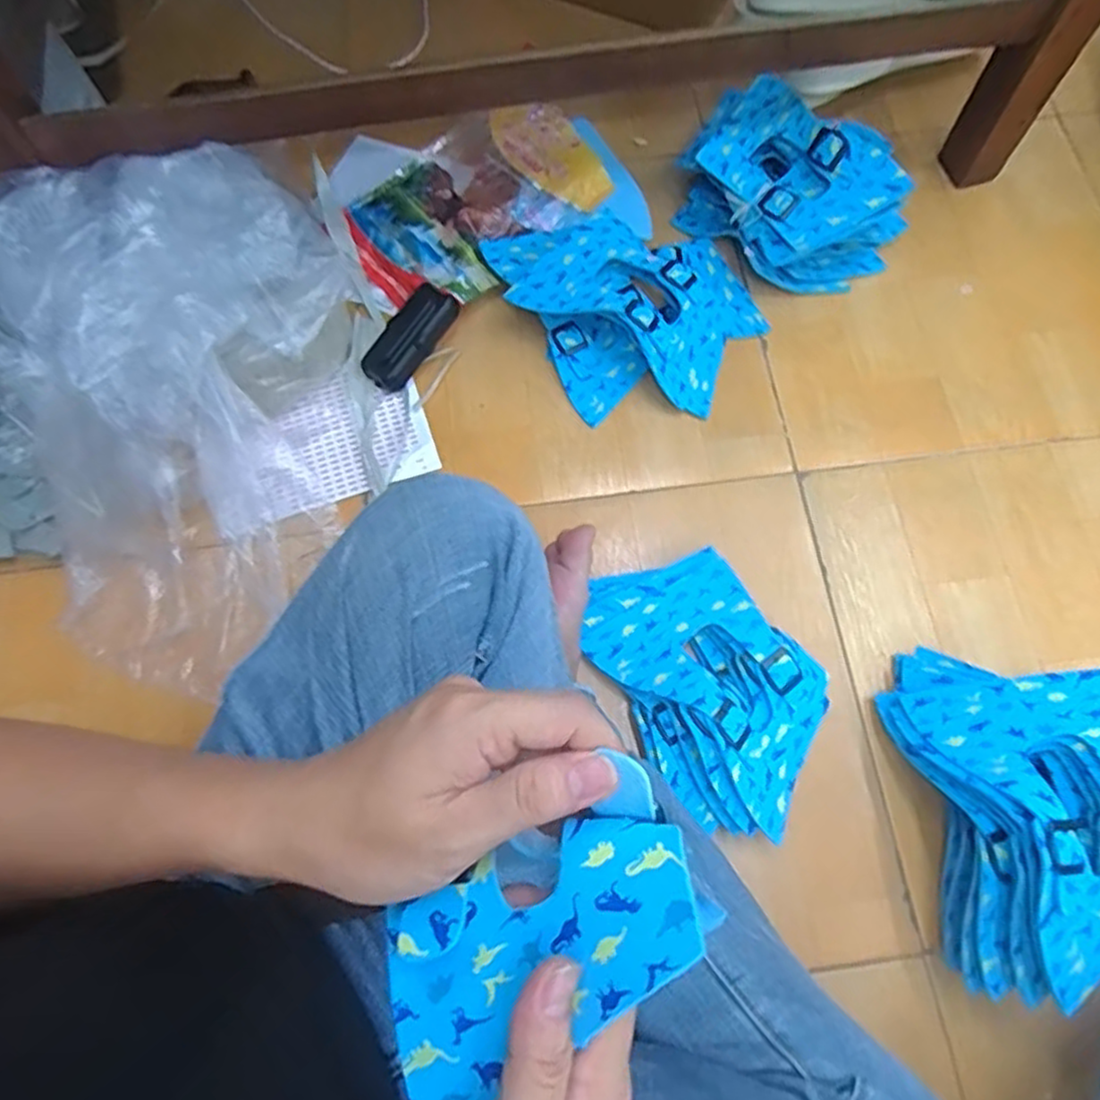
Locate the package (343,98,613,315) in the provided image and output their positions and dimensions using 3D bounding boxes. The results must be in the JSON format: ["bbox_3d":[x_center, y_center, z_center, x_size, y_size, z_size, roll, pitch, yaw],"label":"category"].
[{"bbox_3d":[-0.086,-0.362,0.745,0.261,0.026,0.186,-37,73,-1],"label":"package"}]

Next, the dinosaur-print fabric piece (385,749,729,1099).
[{"bbox_3d":[-0.007,0.133,0.238,0.127,0.024,0.063,-40,74,11],"label":"dinosaur-print fabric piece"}]

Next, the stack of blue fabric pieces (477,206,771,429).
[{"bbox_3d":[0.083,-0.237,0.692,0.250,0.060,0.218,-13,71,-4],"label":"stack of blue fabric pieces"}]

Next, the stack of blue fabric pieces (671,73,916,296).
[{"bbox_3d":[0.230,-0.358,0.704,0.226,0.114,0.147,38,75,12],"label":"stack of blue fabric pieces"}]

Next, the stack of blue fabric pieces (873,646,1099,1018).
[{"bbox_3d":[0.347,0.182,0.514,0.143,0.112,0.234,-6,71,-2],"label":"stack of blue fabric pieces"}]

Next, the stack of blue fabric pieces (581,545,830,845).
[{"bbox_3d":[0.133,0.102,0.575,0.163,0.056,0.231,-35,74,-11],"label":"stack of blue fabric pieces"}]

